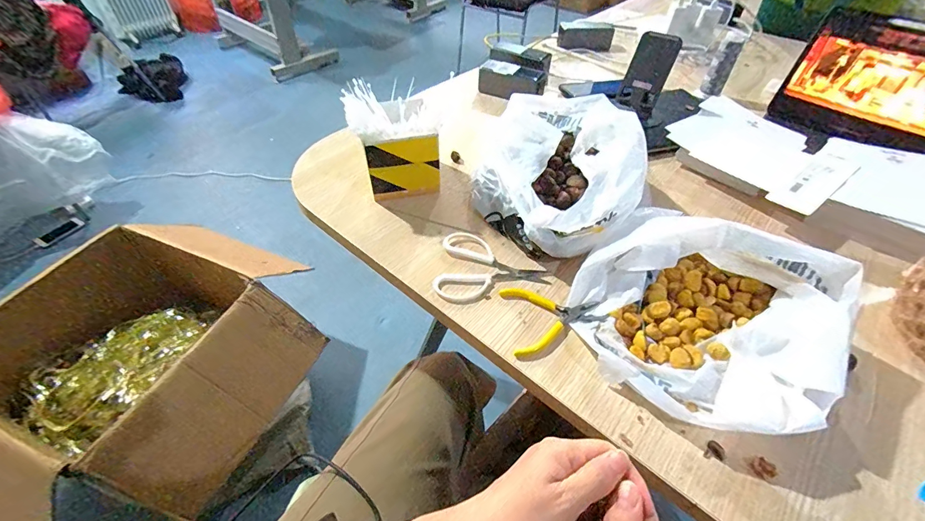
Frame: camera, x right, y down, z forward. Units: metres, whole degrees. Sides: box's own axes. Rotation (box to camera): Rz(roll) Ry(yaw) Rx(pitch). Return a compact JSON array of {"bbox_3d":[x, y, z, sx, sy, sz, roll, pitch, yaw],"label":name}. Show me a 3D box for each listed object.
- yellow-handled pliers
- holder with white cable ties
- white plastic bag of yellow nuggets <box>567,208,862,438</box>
[{"bbox_3d":[0.103,0.063,0.461,0.103,0.009,0.092,-4,49,-4],"label":"yellow-handled pliers"},{"bbox_3d":[-0.096,-0.163,0.573,0.112,0.140,0.069,-15,51,-13],"label":"holder with white cable ties"},{"bbox_3d":[0.241,0.053,0.418,0.239,0.093,0.211,30,55,23],"label":"white plastic bag of yellow nuggets"}]

